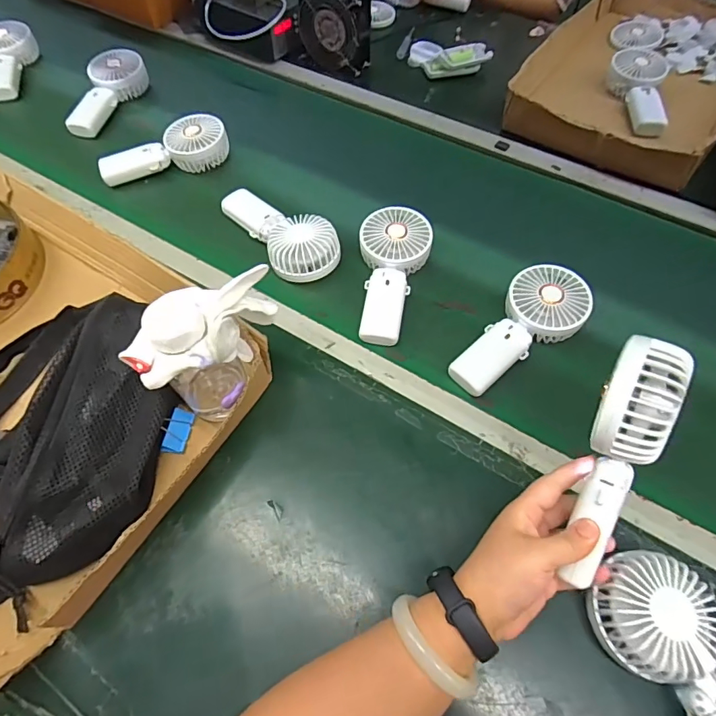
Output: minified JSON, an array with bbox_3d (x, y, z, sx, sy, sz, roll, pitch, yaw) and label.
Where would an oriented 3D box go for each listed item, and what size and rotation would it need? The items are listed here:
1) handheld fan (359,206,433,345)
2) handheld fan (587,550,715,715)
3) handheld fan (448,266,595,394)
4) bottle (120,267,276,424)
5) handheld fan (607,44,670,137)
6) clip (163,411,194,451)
[{"bbox_3d":[0.041,-0.101,0.545,0.087,0.037,0.182,6,61,4],"label":"handheld fan"},{"bbox_3d":[0.244,0.224,0.331,0.085,0.038,0.159,-20,66,-11],"label":"handheld fan"},{"bbox_3d":[0.184,-0.027,0.502,0.088,0.038,0.182,34,67,18],"label":"handheld fan"},{"bbox_3d":[-0.126,-0.002,0.422,0.066,0.148,0.126,33,67,18],"label":"bottle"},{"bbox_3d":[0.459,-0.432,0.742,0.087,0.046,0.149,11,59,6],"label":"handheld fan"},{"bbox_3d":[-0.179,0.072,0.453,0.021,0.018,0.042,7,61,4],"label":"clip"}]

